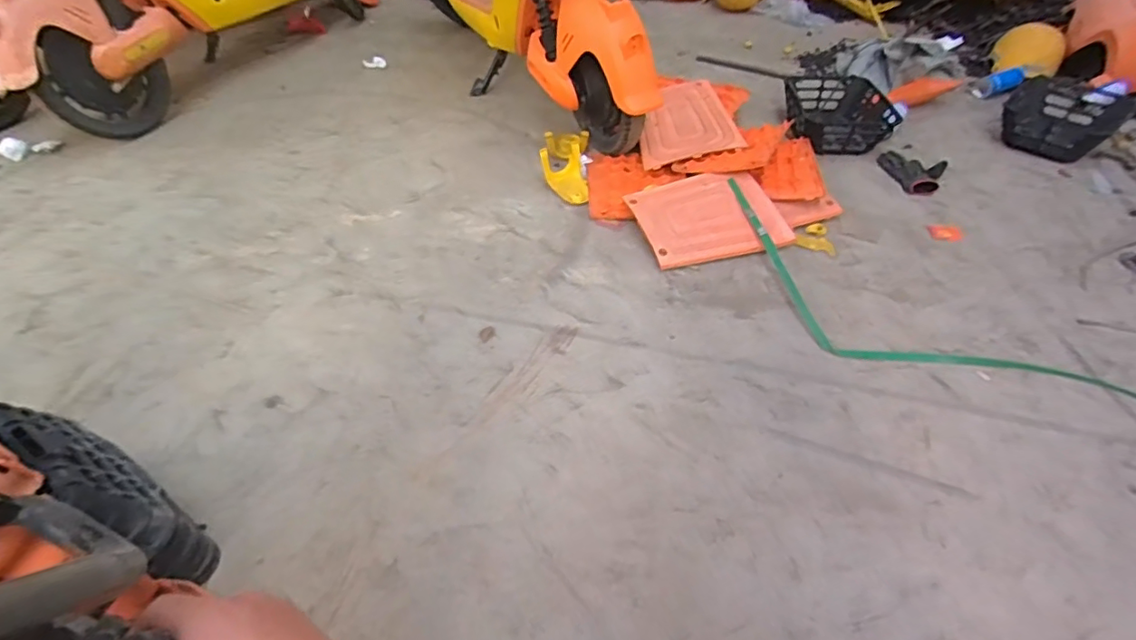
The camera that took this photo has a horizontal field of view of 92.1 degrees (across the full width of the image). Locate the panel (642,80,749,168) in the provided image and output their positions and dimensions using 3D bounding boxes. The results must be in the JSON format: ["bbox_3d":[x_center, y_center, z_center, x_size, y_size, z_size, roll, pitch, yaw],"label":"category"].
[{"bbox_3d":[0.325,-0.573,1.564,0.263,0.032,0.357,-10,53,2],"label":"panel"}]

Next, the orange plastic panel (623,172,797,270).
[{"bbox_3d":[0.345,-0.255,1.320,0.352,0.056,0.257,-14,63,-13],"label":"orange plastic panel"}]

